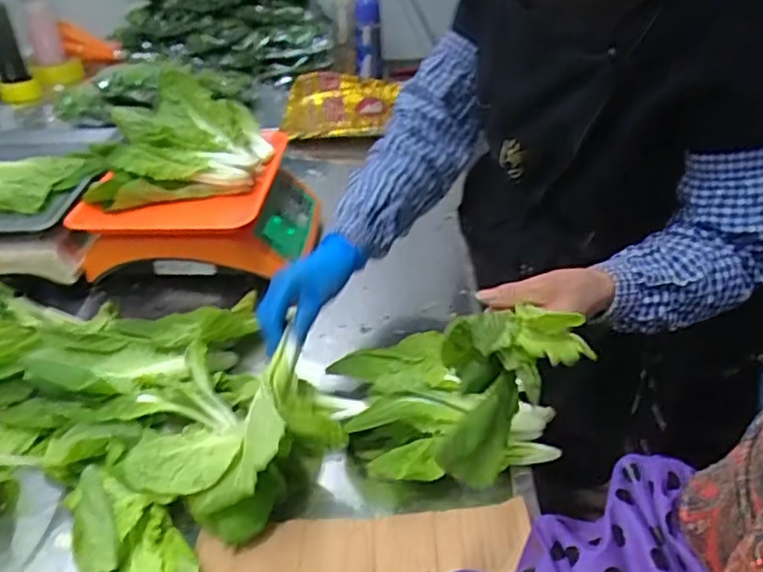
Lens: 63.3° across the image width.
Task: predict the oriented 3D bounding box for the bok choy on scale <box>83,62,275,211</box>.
[{"bbox_3d":[-0.275,-0.208,0.829,0.213,0.107,0.178,-5,36,-6],"label":"bok choy on scale"}]

